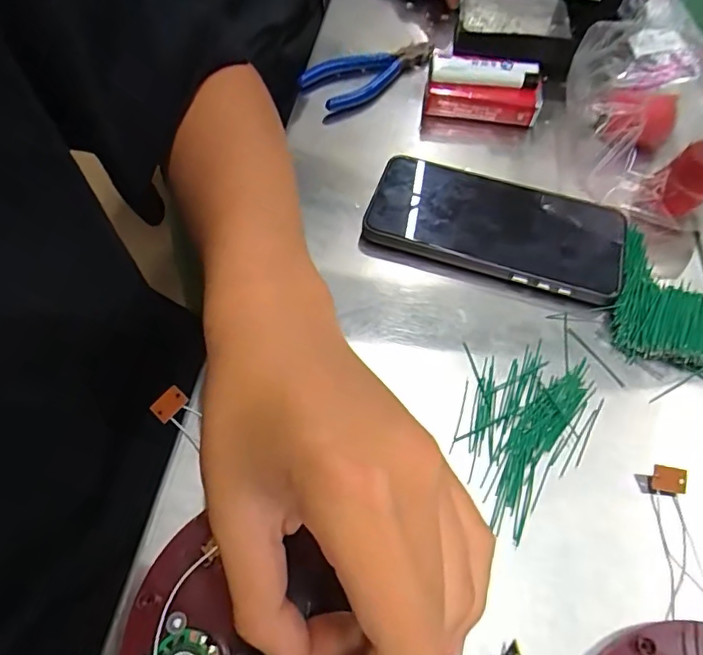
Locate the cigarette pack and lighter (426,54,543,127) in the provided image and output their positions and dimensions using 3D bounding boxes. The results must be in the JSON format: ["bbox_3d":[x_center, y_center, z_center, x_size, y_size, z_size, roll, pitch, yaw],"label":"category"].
[{"bbox_3d":[0.102,-0.186,0.405,0.083,0.029,0.038,4,59,-1],"label":"cigarette pack and lighter"}]

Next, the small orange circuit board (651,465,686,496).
[{"bbox_3d":[0.160,0.077,0.262,0.014,0.004,0.013,9,87,20],"label":"small orange circuit board"}]

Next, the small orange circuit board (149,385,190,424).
[{"bbox_3d":[-0.096,0.041,0.275,0.013,0.004,0.018,45,84,-2],"label":"small orange circuit board"}]

